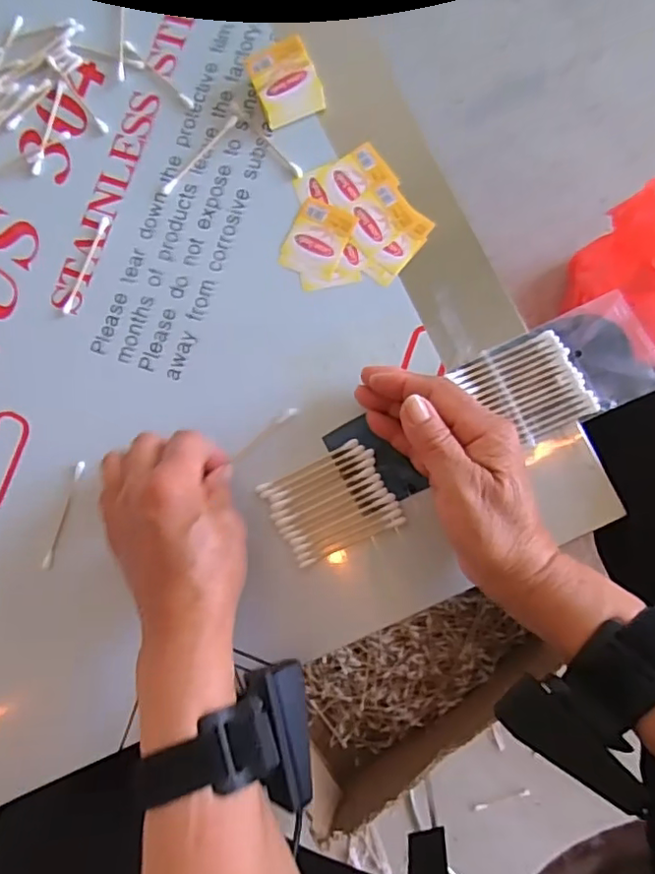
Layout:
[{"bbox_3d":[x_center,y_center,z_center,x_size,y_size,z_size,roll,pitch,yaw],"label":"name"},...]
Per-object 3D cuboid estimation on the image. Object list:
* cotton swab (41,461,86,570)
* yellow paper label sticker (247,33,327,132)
[{"bbox_3d":[-0.175,0.052,0.383,0.006,0.004,0.073,16,85,7],"label":"cotton swab"},{"bbox_3d":[-0.028,-0.239,0.391,0.041,0.020,0.047,-21,82,3],"label":"yellow paper label sticker"}]

